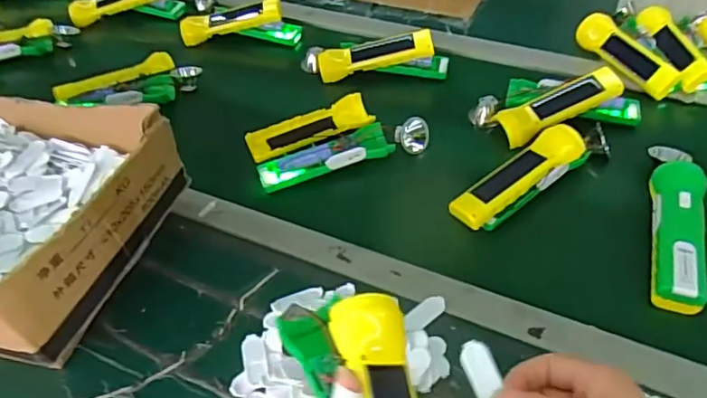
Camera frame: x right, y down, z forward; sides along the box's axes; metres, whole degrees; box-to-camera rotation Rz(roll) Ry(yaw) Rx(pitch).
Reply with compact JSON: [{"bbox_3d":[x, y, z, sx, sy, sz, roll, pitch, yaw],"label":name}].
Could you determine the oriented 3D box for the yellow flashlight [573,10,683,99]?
[{"bbox_3d":[0.377,-0.201,0.783,0.045,0.045,0.176,-20,47,-15],"label":"yellow flashlight"}]

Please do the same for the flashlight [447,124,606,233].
[{"bbox_3d":[0.205,-0.038,0.625,0.226,0.045,0.048,-28,50,-22],"label":"flashlight"}]

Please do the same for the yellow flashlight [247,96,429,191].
[{"bbox_3d":[-0.025,-0.076,0.735,0.210,0.046,0.122,-18,46,-13],"label":"yellow flashlight"}]

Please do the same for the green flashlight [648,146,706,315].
[{"bbox_3d":[0.326,0.016,0.571,0.046,0.042,0.213,10,47,15],"label":"green flashlight"}]

